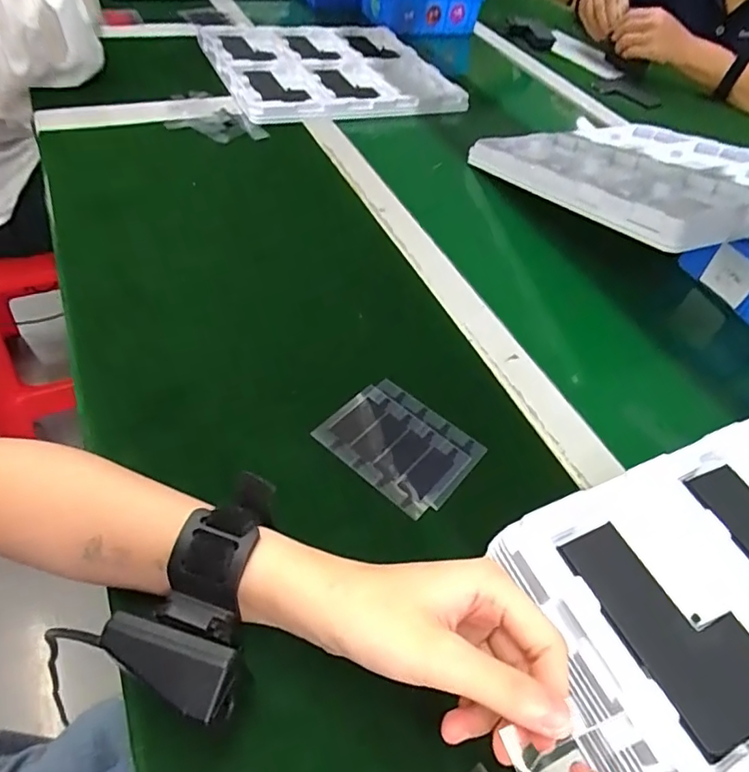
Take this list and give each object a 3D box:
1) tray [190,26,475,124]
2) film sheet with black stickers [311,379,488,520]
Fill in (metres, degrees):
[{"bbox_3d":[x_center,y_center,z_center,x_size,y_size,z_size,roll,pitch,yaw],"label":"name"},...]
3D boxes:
[{"bbox_3d":[-0.075,-0.480,0.807,0.317,0.033,0.336,-14,53,-20],"label":"tray"},{"bbox_3d":[0.018,0.040,0.376,0.096,0.005,0.075,36,54,19],"label":"film sheet with black stickers"}]

